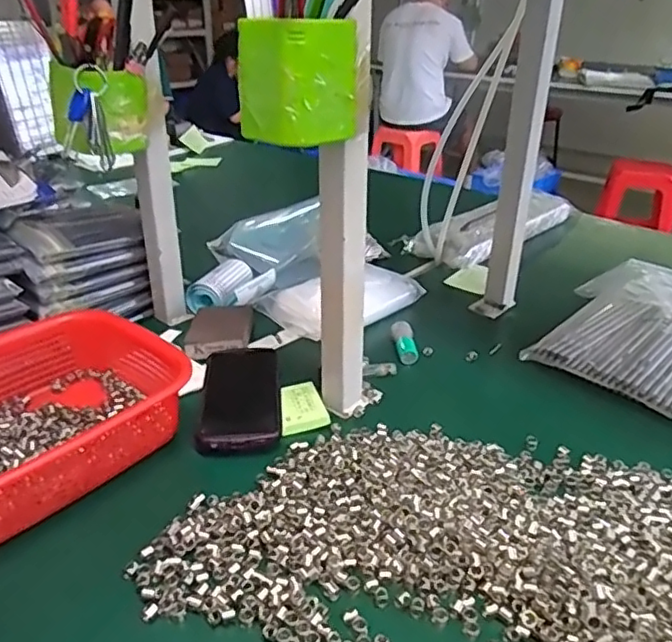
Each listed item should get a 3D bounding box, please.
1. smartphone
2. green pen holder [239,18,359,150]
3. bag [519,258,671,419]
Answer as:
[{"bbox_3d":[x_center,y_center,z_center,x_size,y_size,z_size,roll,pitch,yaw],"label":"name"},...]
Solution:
[{"bbox_3d":[-0.099,0.073,0.636,0.076,0.009,0.170,-2,27,-6],"label":"smartphone"},{"bbox_3d":[-0.027,-0.175,0.455,0.067,0.079,0.070,22,34,35],"label":"green pen holder"},{"bbox_3d":[0.390,-0.002,0.779,0.196,0.031,0.326,22,33,35],"label":"bag"}]

